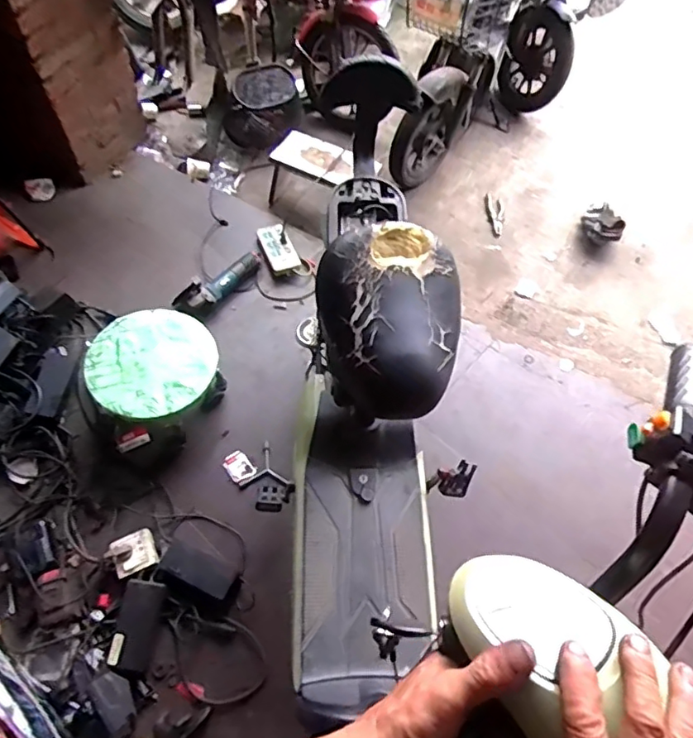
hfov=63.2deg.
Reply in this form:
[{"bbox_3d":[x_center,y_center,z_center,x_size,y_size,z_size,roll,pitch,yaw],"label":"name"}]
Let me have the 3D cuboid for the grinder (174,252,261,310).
[{"bbox_3d":[-0.374,-0.256,1.674,0.079,0.078,0.304,38,65,17],"label":"grinder"}]

